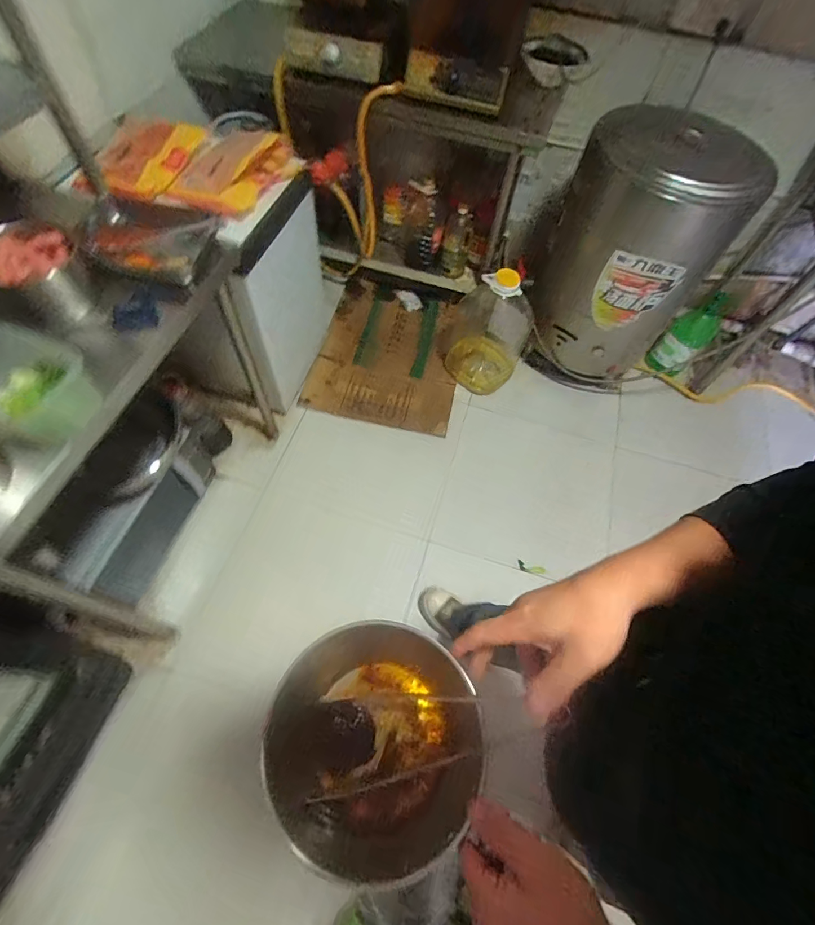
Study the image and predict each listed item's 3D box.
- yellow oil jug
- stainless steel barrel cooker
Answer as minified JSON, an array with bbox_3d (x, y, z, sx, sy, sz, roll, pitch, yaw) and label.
[{"bbox_3d":[0.309,-0.506,1.612,0.312,0.462,0.270,10,62,2],"label":"yellow oil jug"},{"bbox_3d":[0.761,-0.719,1.530,0.504,0.755,0.556,33,65,13],"label":"stainless steel barrel cooker"}]

